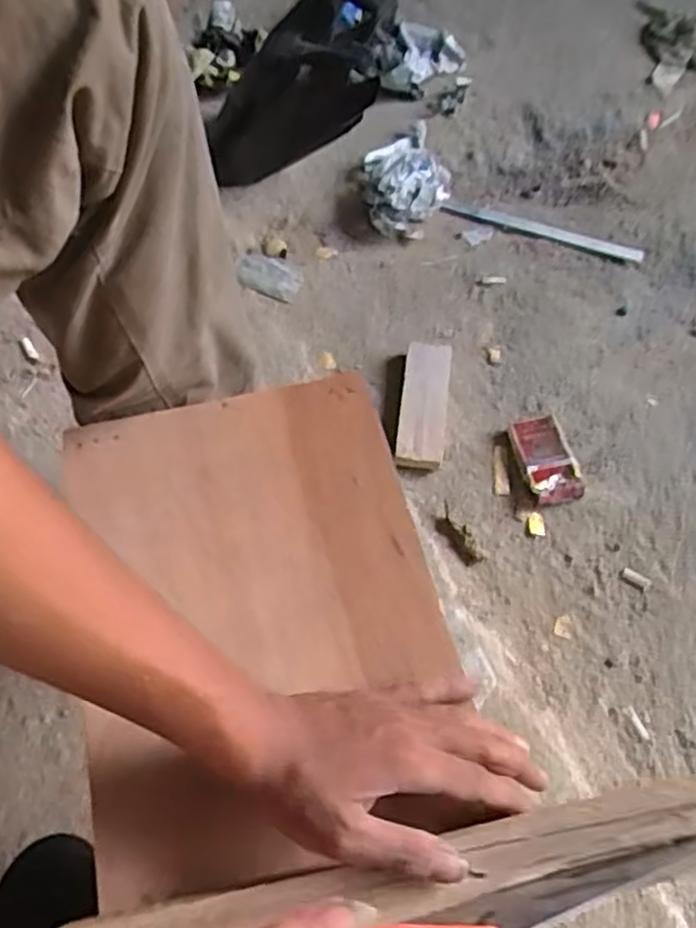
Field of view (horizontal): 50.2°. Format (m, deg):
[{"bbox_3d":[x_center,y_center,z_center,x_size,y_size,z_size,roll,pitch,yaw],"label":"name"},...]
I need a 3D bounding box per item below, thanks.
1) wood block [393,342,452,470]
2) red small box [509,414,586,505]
[{"bbox_3d":[0.082,-0.071,0.812,0.051,0.030,0.155,8,57,2],"label":"wood block"},{"bbox_3d":[0.210,-0.006,0.789,0.057,0.021,0.104,-14,59,-12],"label":"red small box"}]

